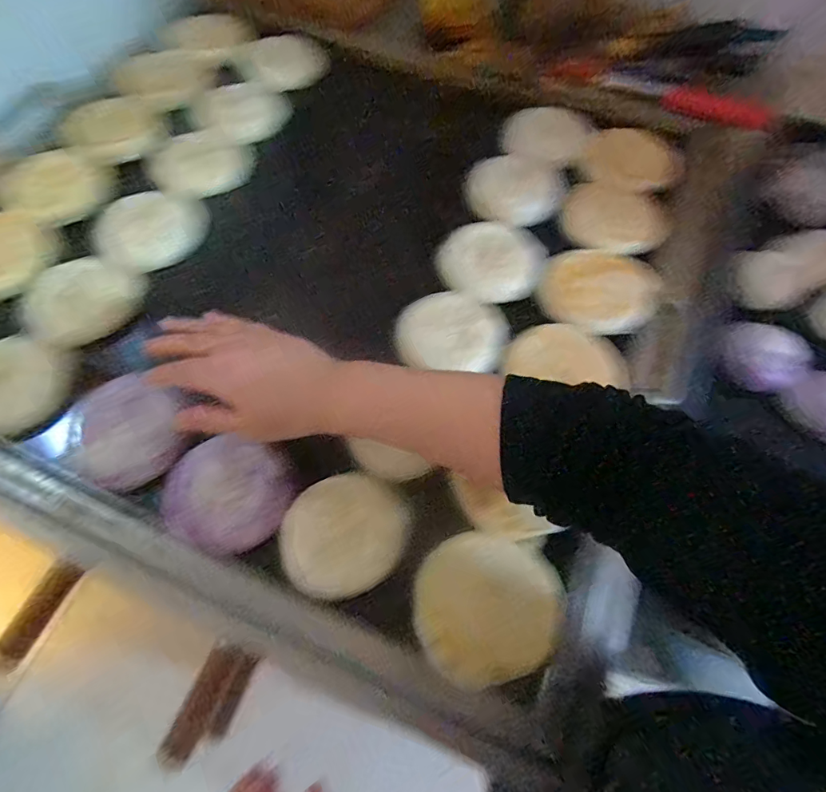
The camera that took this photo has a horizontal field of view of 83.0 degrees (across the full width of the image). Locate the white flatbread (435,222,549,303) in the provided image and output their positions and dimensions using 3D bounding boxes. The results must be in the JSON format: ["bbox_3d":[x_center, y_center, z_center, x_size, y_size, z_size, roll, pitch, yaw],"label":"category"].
[{"bbox_3d":[0.084,-0.144,0.494,0.110,0.023,0.091,12,67,5],"label":"white flatbread"}]

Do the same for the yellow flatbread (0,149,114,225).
[{"bbox_3d":[-0.417,-0.247,0.543,0.117,0.007,0.105,21,68,9],"label":"yellow flatbread"}]

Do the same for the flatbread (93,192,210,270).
[{"bbox_3d":[-0.304,-0.192,0.543,0.111,0.006,0.100,9,72,-10],"label":"flatbread"}]

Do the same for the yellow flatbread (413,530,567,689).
[{"bbox_3d":[0.056,0.169,0.378,0.108,0.013,0.107,-35,71,-14],"label":"yellow flatbread"}]

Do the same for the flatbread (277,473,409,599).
[{"bbox_3d":[-0.056,0.113,0.381,0.101,0.020,0.089,-27,69,-12],"label":"flatbread"}]

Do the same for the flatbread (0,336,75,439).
[{"bbox_3d":[-0.377,-0.011,0.434,0.118,0.011,0.104,12,54,9],"label":"flatbread"}]

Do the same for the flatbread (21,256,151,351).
[{"bbox_3d":[-0.348,-0.100,0.492,0.093,0.005,0.111,23,59,-9],"label":"flatbread"}]

